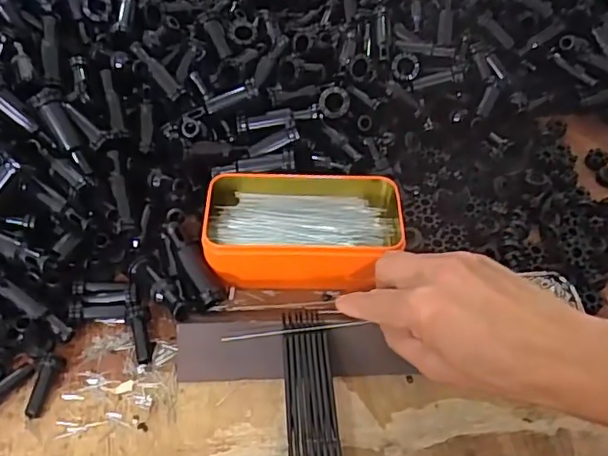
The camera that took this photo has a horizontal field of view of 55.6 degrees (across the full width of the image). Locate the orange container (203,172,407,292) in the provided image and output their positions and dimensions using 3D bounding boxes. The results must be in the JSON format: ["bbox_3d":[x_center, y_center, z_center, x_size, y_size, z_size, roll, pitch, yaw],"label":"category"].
[{"bbox_3d":[0.002,0.000,0.437,0.148,0.041,0.082,1,50,-3],"label":"orange container"}]

